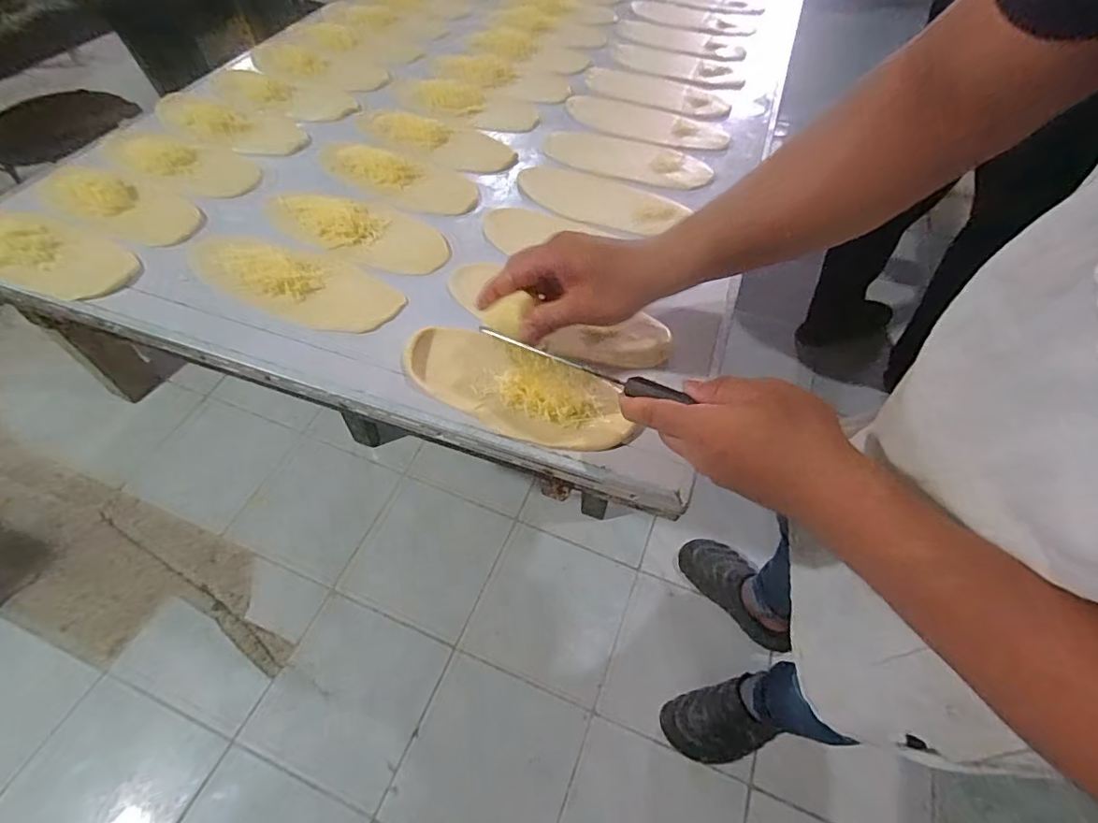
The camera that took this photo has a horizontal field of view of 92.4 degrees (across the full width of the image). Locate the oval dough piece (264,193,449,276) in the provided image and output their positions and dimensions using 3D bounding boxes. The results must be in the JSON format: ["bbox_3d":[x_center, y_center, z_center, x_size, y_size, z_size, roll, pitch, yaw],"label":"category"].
[{"bbox_3d":[-0.209,-0.203,0.575,0.209,0.021,0.092,23,59,16],"label":"oval dough piece"}]

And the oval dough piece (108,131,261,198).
[{"bbox_3d":[-0.442,-0.297,0.628,0.195,0.010,0.085,18,58,12],"label":"oval dough piece"}]

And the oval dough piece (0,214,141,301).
[{"bbox_3d":[-0.503,-0.158,0.524,0.172,0.027,0.078,19,58,13],"label":"oval dough piece"}]

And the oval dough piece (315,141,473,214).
[{"bbox_3d":[-0.185,-0.283,0.633,0.203,0.019,0.095,20,58,14],"label":"oval dough piece"}]

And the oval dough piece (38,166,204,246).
[{"bbox_3d":[-0.468,-0.230,0.577,0.181,0.020,0.084,16,57,12],"label":"oval dough piece"}]

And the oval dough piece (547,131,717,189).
[{"bbox_3d":[0.099,-0.322,0.676,0.211,0.012,0.085,13,57,10],"label":"oval dough piece"}]

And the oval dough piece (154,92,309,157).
[{"bbox_3d":[-0.421,-0.374,0.685,0.233,0.009,0.104,17,58,12],"label":"oval dough piece"}]

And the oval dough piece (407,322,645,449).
[{"bbox_3d":[-0.029,-0.024,0.453,0.207,0.015,0.082,25,60,17],"label":"oval dough piece"}]

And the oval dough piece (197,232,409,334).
[{"bbox_3d":[-0.257,-0.133,0.523,0.226,0.013,0.092,19,58,13],"label":"oval dough piece"}]

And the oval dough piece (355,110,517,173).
[{"bbox_3d":[-0.147,-0.355,0.686,0.215,0.016,0.095,19,58,13],"label":"oval dough piece"}]

